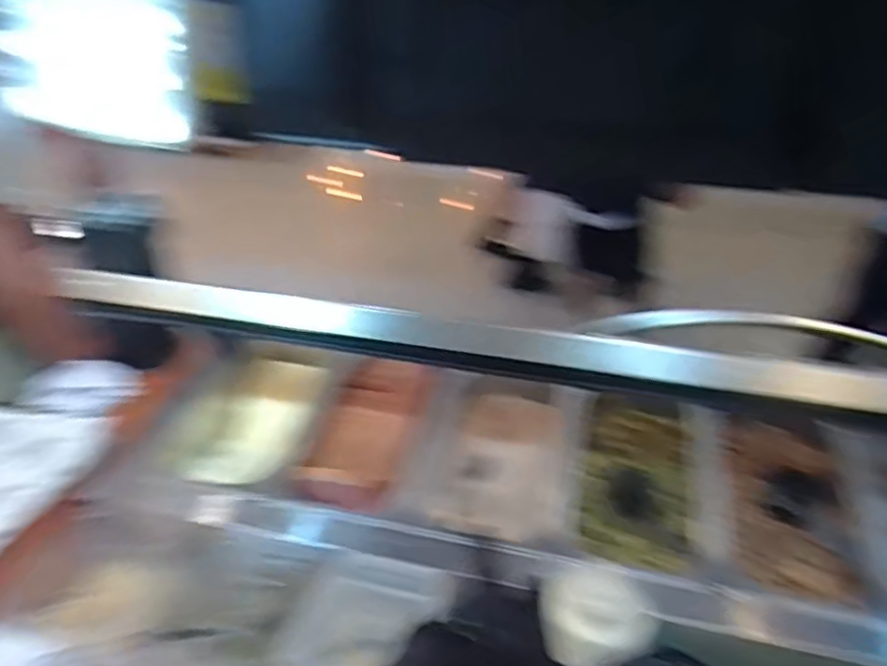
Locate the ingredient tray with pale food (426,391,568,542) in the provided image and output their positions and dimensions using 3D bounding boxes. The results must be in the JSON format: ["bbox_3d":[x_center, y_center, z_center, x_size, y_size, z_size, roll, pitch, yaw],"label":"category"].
[{"bbox_3d":[0.069,0.182,0.916,0.163,0.079,0.272,5,31,7],"label":"ingredient tray with pale food"}]

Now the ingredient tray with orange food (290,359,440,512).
[{"bbox_3d":[-0.108,0.147,0.927,0.149,0.065,0.209,8,31,11],"label":"ingredient tray with orange food"}]

